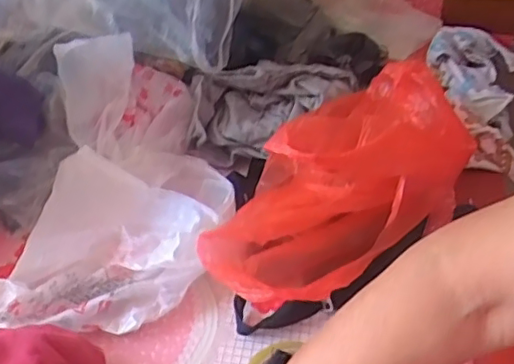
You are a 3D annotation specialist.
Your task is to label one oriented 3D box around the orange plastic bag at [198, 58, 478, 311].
[{"bbox_3d":[0.110,-0.005,0.728,0.207,0.140,0.392,16,44,24],"label":"orange plastic bag"}]

